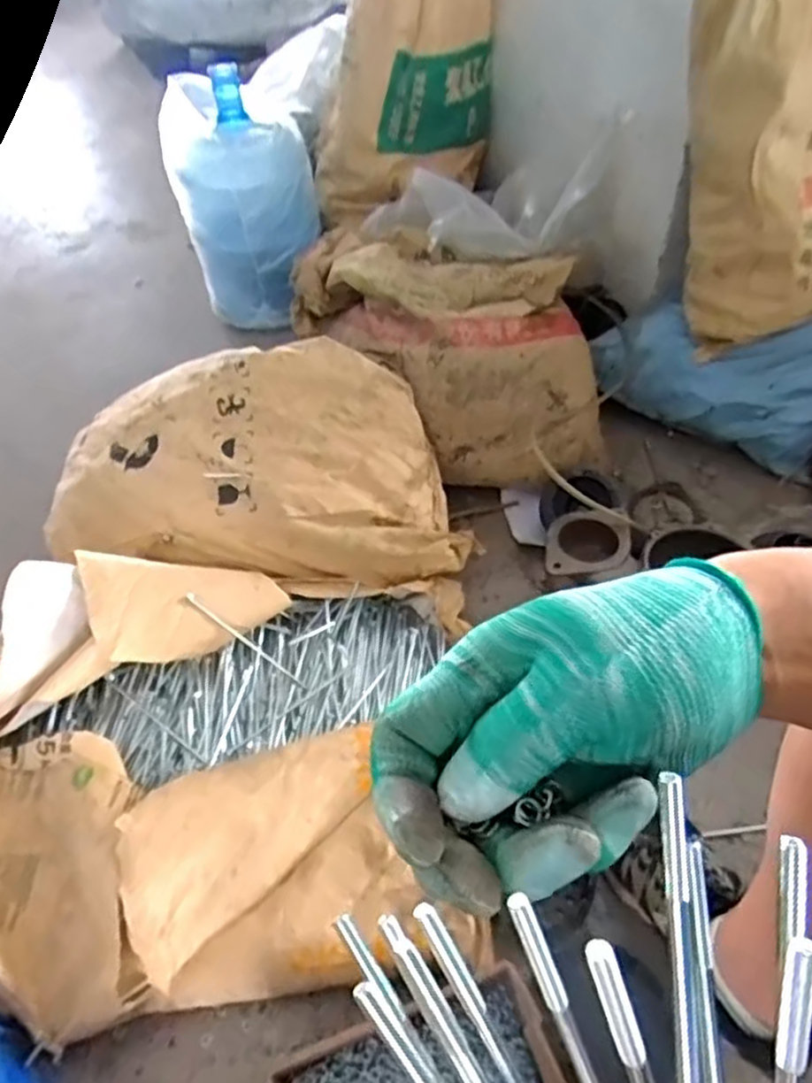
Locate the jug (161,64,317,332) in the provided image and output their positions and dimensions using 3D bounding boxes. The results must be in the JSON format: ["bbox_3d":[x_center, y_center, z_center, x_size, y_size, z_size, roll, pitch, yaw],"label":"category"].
[{"bbox_3d":[-0.331,-0.701,1.443,0.274,0.436,0.314,-15,49,-9],"label":"jug"}]

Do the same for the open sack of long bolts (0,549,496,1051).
[{"bbox_3d":[-0.241,0.236,0.752,0.593,0.200,0.443,-7,48,-2],"label":"open sack of long bolts"}]

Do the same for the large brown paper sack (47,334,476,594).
[{"bbox_3d":[-0.217,-0.099,0.953,0.582,0.204,0.273,0,49,4],"label":"large brown paper sack"}]

